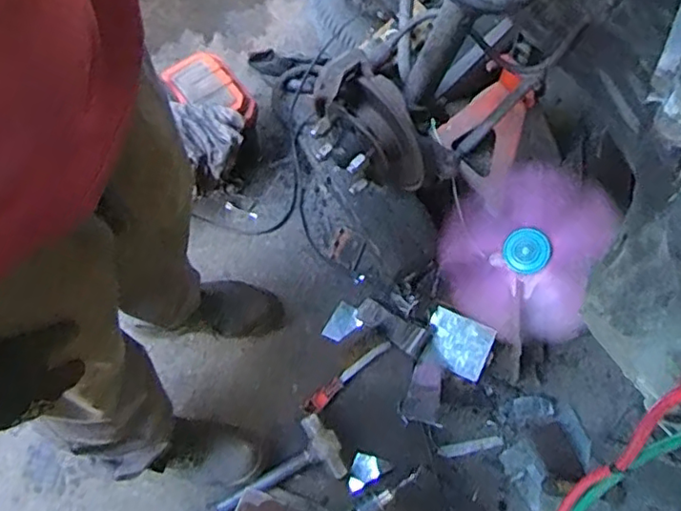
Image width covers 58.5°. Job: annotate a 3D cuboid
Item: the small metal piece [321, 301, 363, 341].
[{"bbox_3d":[0.007,0.142,1.254,0.062,0.005,0.081,31,73,9],"label":"small metal piece"}]

